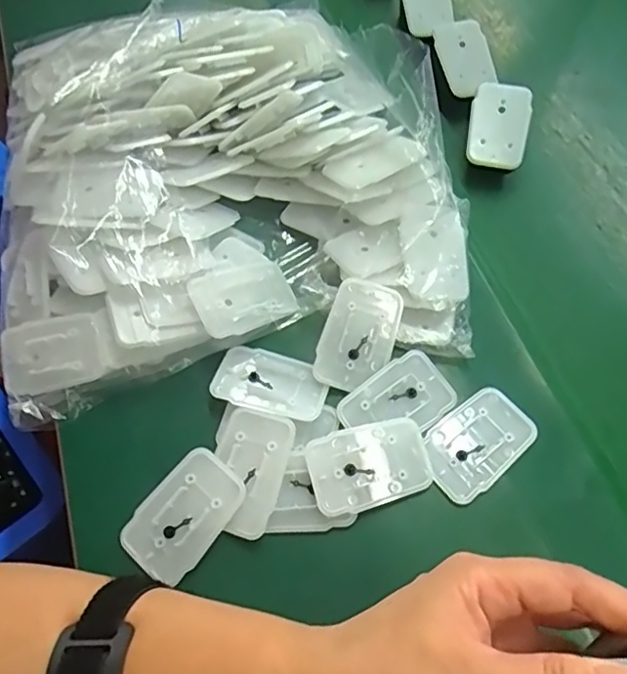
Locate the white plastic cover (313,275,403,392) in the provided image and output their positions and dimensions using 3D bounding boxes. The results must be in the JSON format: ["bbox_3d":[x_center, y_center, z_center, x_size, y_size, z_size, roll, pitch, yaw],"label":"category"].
[{"bbox_3d":[0.028,-0.001,0.356,0.043,0.005,0.070,22,85,-3],"label":"white plastic cover"}]

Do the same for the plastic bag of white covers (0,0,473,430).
[{"bbox_3d":[-0.064,-0.117,0.397,0.314,0.088,0.295,-8,63,-6],"label":"plastic bag of white covers"}]

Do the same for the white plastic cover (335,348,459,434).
[{"bbox_3d":[0.051,0.039,0.347,0.068,0.006,0.043,-30,67,-16],"label":"white plastic cover"}]

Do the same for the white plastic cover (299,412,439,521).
[{"bbox_3d":[0.032,0.073,0.329,0.069,0.011,0.045,-15,64,-10],"label":"white plastic cover"}]

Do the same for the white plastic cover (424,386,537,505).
[{"bbox_3d":[0.097,0.062,0.339,0.068,0.004,0.044,-37,69,-19],"label":"white plastic cover"}]

